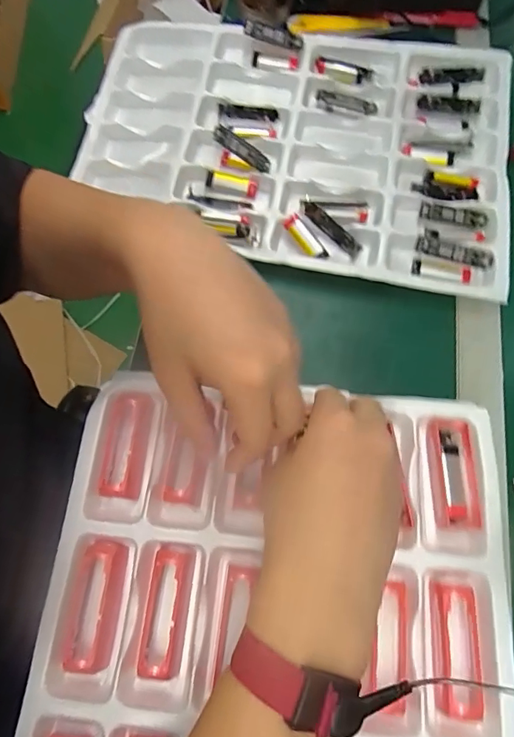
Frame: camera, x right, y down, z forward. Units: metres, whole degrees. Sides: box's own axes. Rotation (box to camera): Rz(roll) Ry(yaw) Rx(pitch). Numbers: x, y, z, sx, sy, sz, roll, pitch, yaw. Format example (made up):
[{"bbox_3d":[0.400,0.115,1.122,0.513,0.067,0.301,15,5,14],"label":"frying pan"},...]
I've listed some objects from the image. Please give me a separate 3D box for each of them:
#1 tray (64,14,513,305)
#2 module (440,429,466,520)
[{"bbox_3d":[0.036,-0.242,0.517,0.452,0.045,0.315,11,71,6],"label":"tray"},{"bbox_3d":[0.147,0.080,0.355,0.013,0.005,0.064,1,69,1],"label":"module"}]

